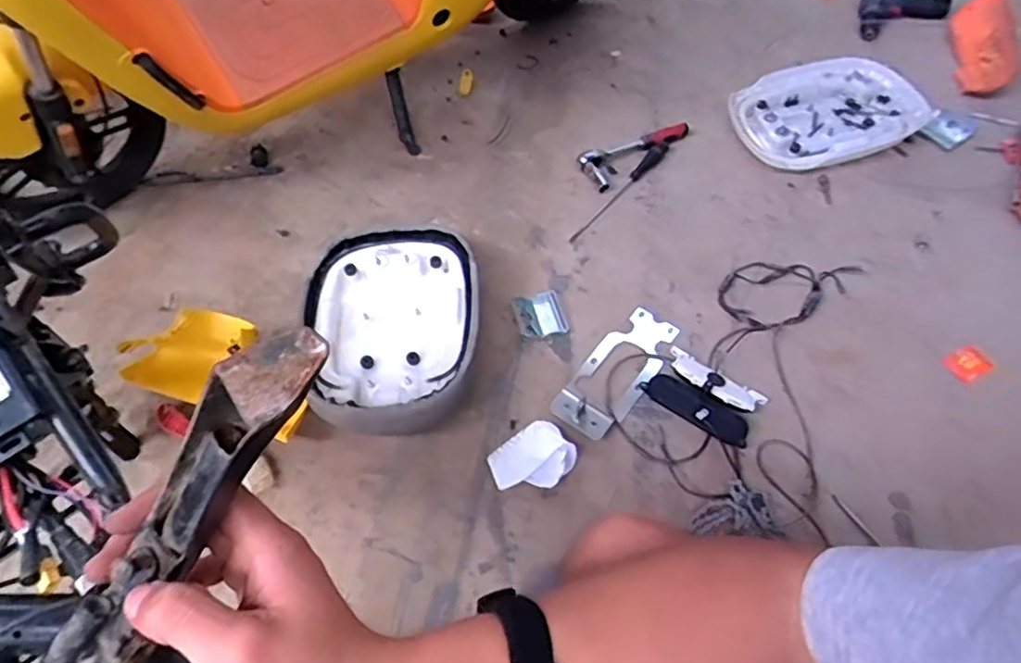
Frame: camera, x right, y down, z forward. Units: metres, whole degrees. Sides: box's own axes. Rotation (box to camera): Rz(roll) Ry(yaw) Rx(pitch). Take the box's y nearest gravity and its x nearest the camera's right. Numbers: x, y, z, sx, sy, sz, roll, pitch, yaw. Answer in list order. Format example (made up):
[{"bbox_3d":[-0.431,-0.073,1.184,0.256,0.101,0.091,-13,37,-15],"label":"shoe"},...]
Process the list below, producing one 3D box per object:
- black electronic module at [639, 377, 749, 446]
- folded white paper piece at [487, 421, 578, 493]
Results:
[{"bbox_3d":[0.275,0.114,0.947,0.166,0.020,0.049,29,62,19],"label":"black electronic module"},{"bbox_3d":[0.033,0.188,0.930,0.118,0.026,0.096,-34,62,-22],"label":"folded white paper piece"}]

